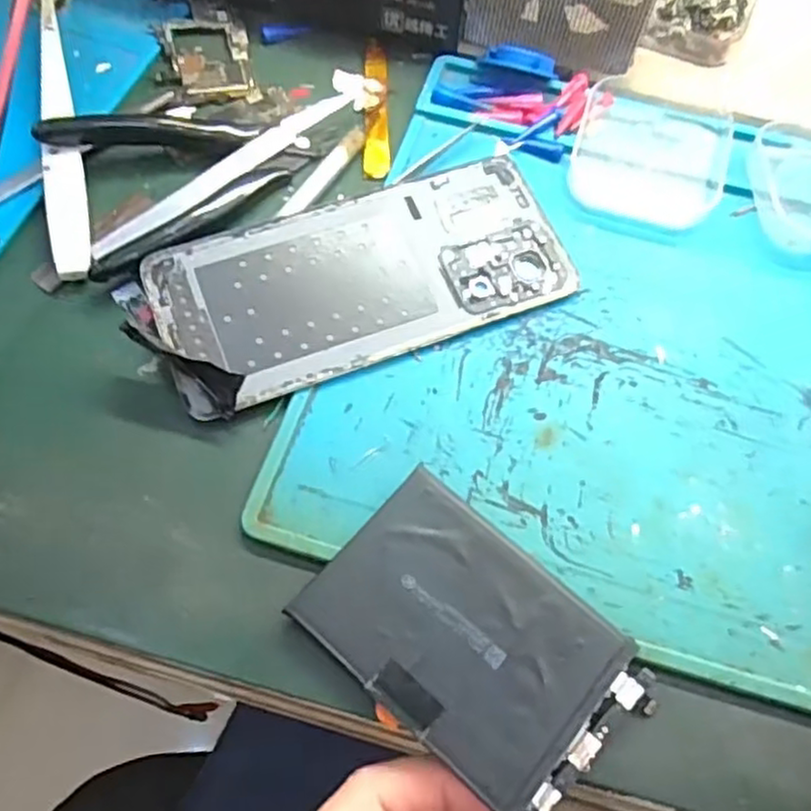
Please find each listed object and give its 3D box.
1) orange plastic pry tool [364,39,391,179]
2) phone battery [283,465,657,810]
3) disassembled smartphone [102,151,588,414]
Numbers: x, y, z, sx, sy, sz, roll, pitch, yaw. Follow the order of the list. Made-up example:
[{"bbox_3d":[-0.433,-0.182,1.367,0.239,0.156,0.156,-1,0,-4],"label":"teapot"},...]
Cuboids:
[{"bbox_3d":[-0.013,-0.138,0.328,0.011,0.004,0.086,1,63,-3],"label":"orange plastic pry tool"},{"bbox_3d":[0.020,0.070,0.217,0.095,0.007,0.063,38,67,15],"label":"phone battery"},{"bbox_3d":[-0.019,-0.049,0.277,0.164,0.009,0.072,-21,66,-13],"label":"disassembled smartphone"}]

